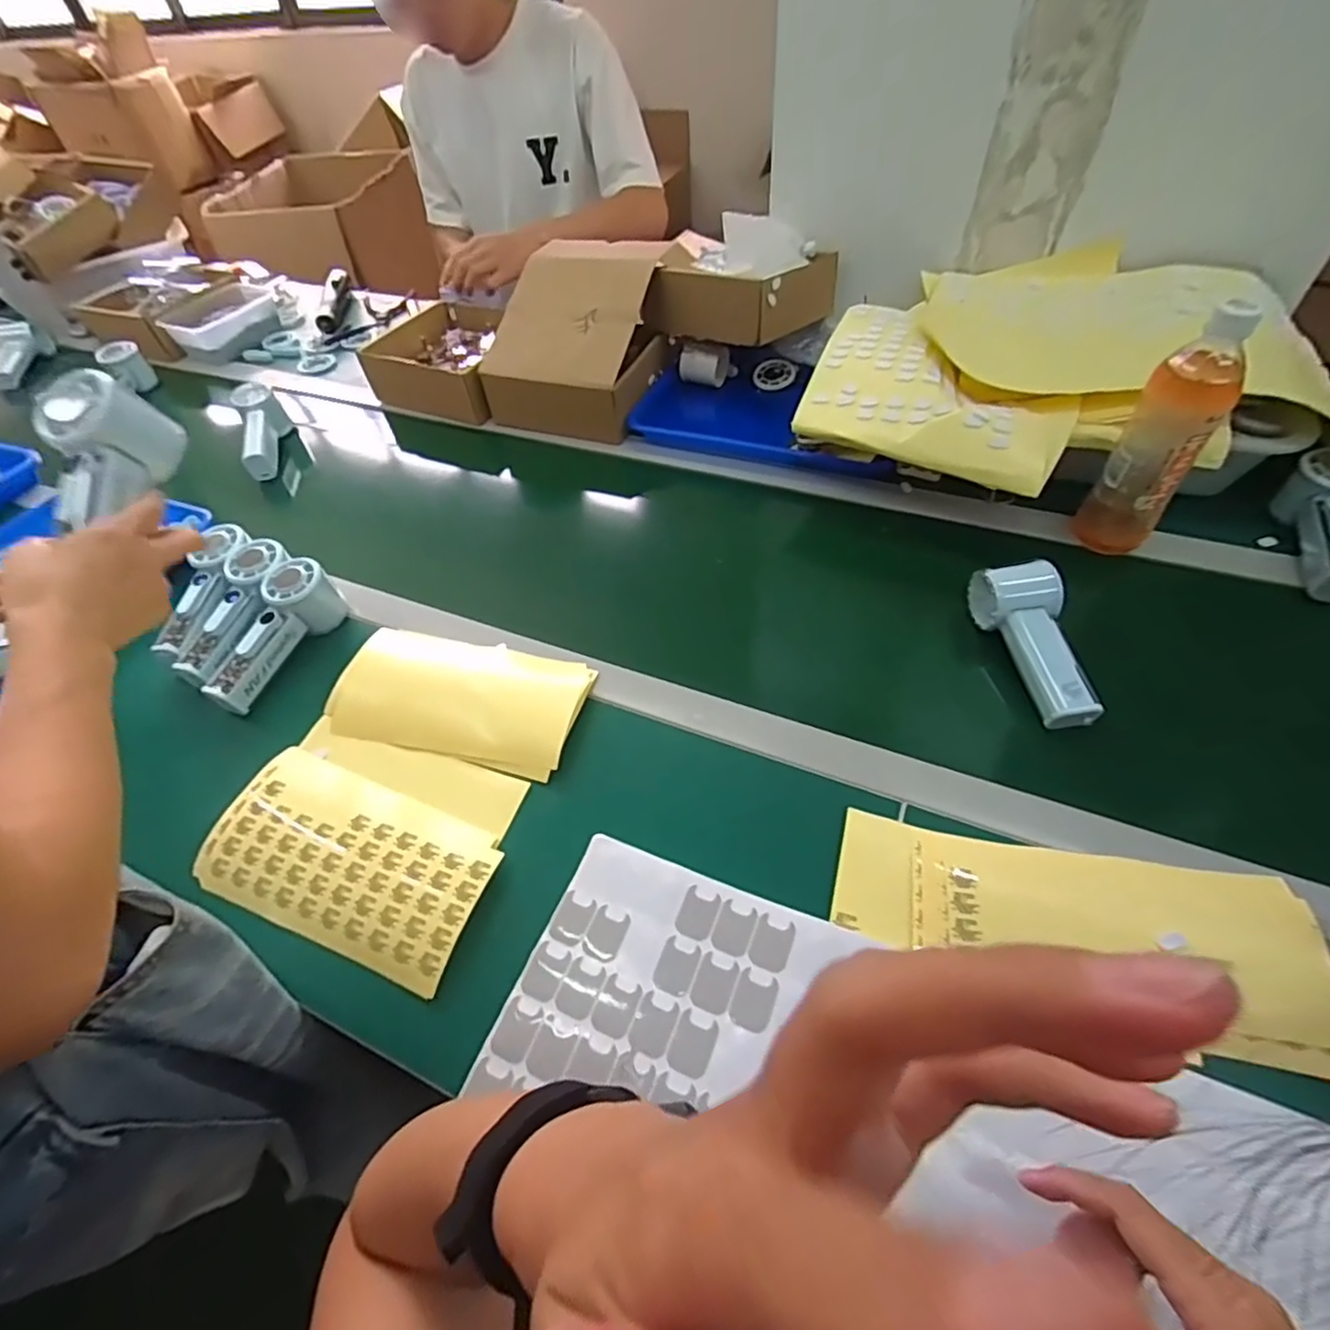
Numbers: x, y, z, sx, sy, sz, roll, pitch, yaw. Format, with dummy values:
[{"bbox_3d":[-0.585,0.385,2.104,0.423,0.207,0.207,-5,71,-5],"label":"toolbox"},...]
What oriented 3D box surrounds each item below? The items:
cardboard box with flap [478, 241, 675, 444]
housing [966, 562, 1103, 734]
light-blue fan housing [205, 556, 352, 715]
[{"bbox_3d":[-0.108,-0.428,0.832,0.199,0.154,0.202,14,55,17],"label":"cardboard box with flap"},{"bbox_3d":[0.324,-0.018,0.546,0.054,0.051,0.149,-11,65,-2],"label":"housing"},{"bbox_3d":[-0.385,-0.032,0.605,0.063,0.061,0.151,18,56,19],"label":"light-blue fan housing"}]

